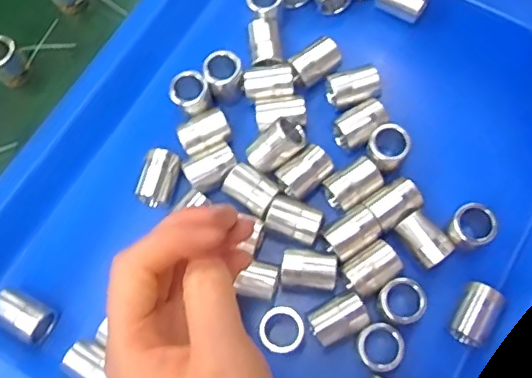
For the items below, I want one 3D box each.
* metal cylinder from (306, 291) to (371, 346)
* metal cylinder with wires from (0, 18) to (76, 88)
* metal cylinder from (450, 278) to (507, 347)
[{"bbox_3d":[0.039,0.072,0.310,0.032,0.022,0.021,-30,72,-8],"label":"metal cylinder"},{"bbox_3d":[-0.164,-0.096,0.383,0.056,0.027,0.024,-42,74,-12],"label":"metal cylinder with wires"},{"bbox_3d":[0.114,0.068,0.308,0.021,0.019,0.032,26,74,11],"label":"metal cylinder"}]

